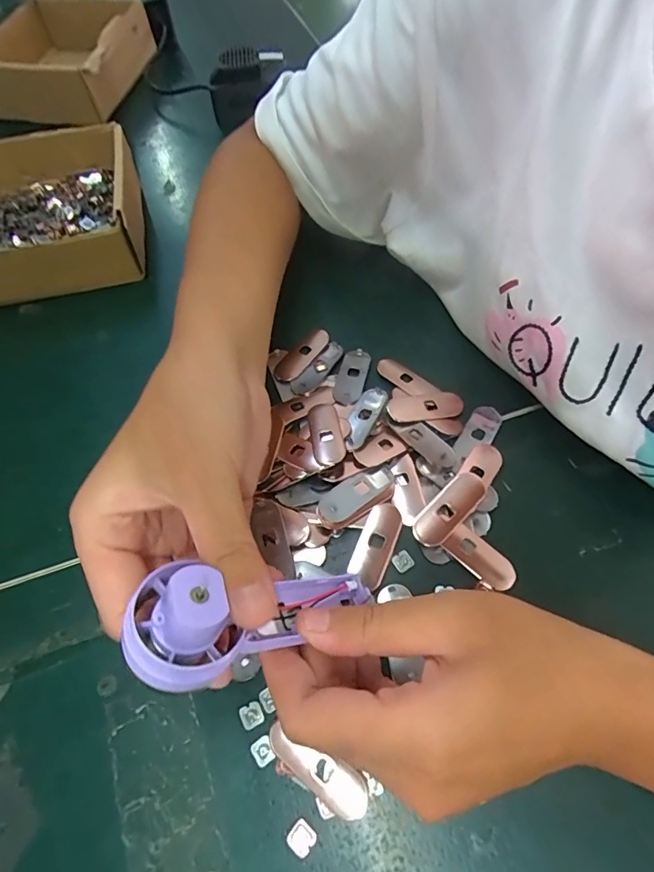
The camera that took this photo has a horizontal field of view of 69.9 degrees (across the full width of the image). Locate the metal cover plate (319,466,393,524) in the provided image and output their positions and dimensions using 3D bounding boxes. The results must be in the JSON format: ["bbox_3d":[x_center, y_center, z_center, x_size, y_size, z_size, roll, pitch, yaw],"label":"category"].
[{"bbox_3d":[0.017,0.032,0.266,0.048,0.008,0.019,-29,64,-13],"label":"metal cover plate"}]

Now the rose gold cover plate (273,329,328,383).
[{"bbox_3d":[-0.017,-0.056,0.326,0.017,0.004,0.052,32,67,18],"label":"rose gold cover plate"}]

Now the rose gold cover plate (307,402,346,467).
[{"bbox_3d":[-0.001,-0.002,0.283,0.018,0.004,0.053,-9,42,-2],"label":"rose gold cover plate"}]

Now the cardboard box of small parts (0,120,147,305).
[{"bbox_3d":[-0.235,-0.176,0.372,0.166,0.055,0.159,-14,61,-5],"label":"cardboard box of small parts"}]

